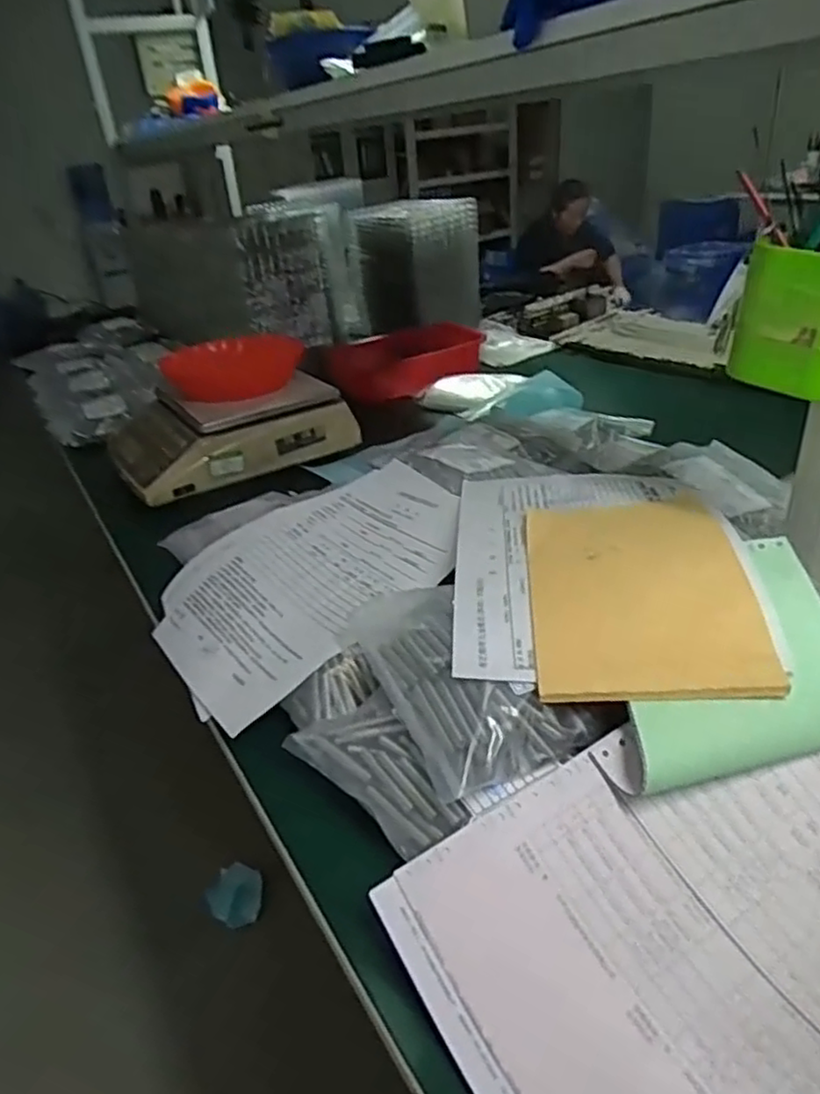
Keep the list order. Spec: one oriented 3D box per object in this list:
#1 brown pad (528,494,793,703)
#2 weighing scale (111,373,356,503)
[{"bbox_3d":[0.157,0.026,0.493,0.141,0.031,0.193,-1,32,6],"label":"brown pad"},{"bbox_3d":[-0.276,-0.181,1.031,0.311,0.095,0.234,-25,37,-29],"label":"weighing scale"}]

